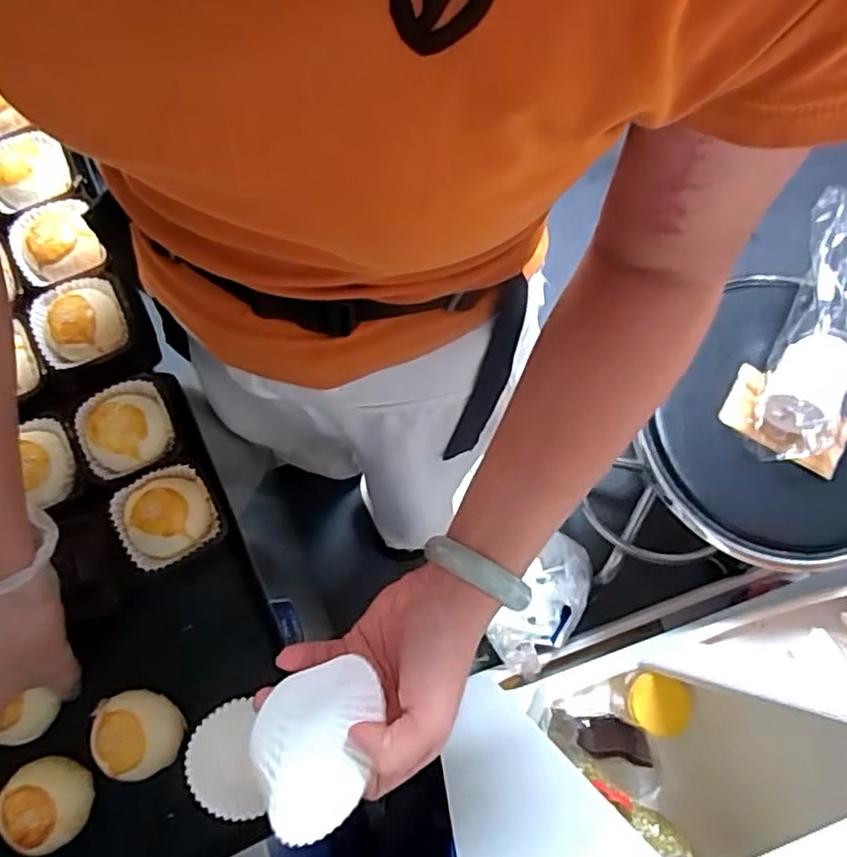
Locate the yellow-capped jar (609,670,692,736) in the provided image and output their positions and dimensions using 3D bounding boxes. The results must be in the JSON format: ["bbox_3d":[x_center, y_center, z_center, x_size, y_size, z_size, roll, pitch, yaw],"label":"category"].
[{"bbox_3d":[0.282,0.344,0.832,0.063,0.130,0.068,0,75,0],"label":"yellow-capped jar"}]

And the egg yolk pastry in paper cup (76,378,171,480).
[{"bbox_3d":[-0.228,-0.001,0.495,0.065,0.031,0.066,-25,77,-7],"label":"egg yolk pastry in paper cup"}]

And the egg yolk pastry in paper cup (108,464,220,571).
[{"bbox_3d":[-0.190,0.064,0.486,0.067,0.045,0.063,-28,77,-7],"label":"egg yolk pastry in paper cup"}]

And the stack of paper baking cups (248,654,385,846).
[{"bbox_3d":[-0.046,0.144,0.294,0.052,0.051,0.067,-13,76,-4],"label":"stack of paper baking cups"}]

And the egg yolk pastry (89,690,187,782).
[{"bbox_3d":[-0.196,0.209,0.453,0.051,0.036,0.058,-36,79,-9],"label":"egg yolk pastry"}]

